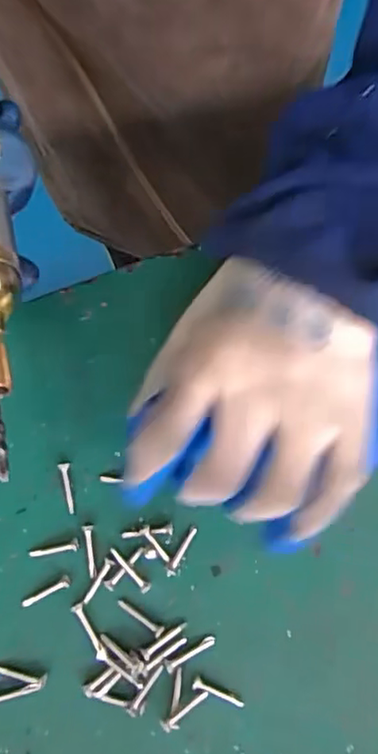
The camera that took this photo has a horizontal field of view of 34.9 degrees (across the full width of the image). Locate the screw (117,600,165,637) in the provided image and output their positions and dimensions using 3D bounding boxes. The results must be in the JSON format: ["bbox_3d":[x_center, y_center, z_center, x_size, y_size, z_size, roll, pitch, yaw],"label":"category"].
[{"bbox_3d":[-0.023,0.112,0.280,0.025,0.004,0.005,30,78,9],"label":"screw"}]

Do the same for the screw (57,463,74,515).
[{"bbox_3d":[-0.061,0.055,0.295,0.006,0.004,0.025,-8,75,0],"label":"screw"}]

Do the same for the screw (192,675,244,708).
[{"bbox_3d":[0.013,0.142,0.271,0.024,0.005,0.005,25,78,8],"label":"screw"}]

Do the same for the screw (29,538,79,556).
[{"bbox_3d":[-0.065,0.082,0.288,0.024,0.004,0.006,-9,75,-1],"label":"screw"}]

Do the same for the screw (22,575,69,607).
[{"bbox_3d":[-0.067,0.102,0.283,0.024,0.004,0.005,-29,76,-6],"label":"screw"}]

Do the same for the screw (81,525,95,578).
[{"bbox_3d":[-0.047,0.083,0.286,0.005,0.004,0.024,-9,75,-1],"label":"screw"}]

